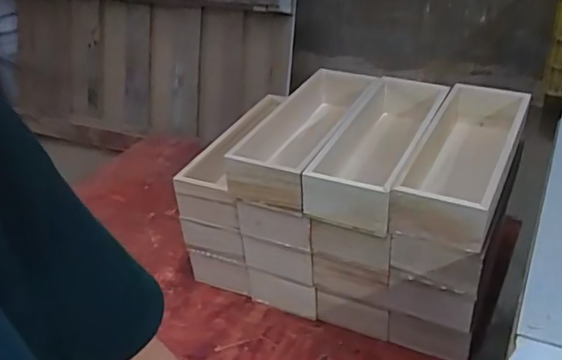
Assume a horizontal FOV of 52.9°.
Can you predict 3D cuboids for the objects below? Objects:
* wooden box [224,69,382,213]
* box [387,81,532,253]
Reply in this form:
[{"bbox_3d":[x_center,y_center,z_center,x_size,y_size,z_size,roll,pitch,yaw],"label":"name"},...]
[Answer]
[{"bbox_3d":[0.037,-0.068,0.784,0.114,0.068,0.289,11,37,23],"label":"wooden box"},{"bbox_3d":[0.230,-0.030,0.698,0.108,0.066,0.288,12,37,24],"label":"box"}]

